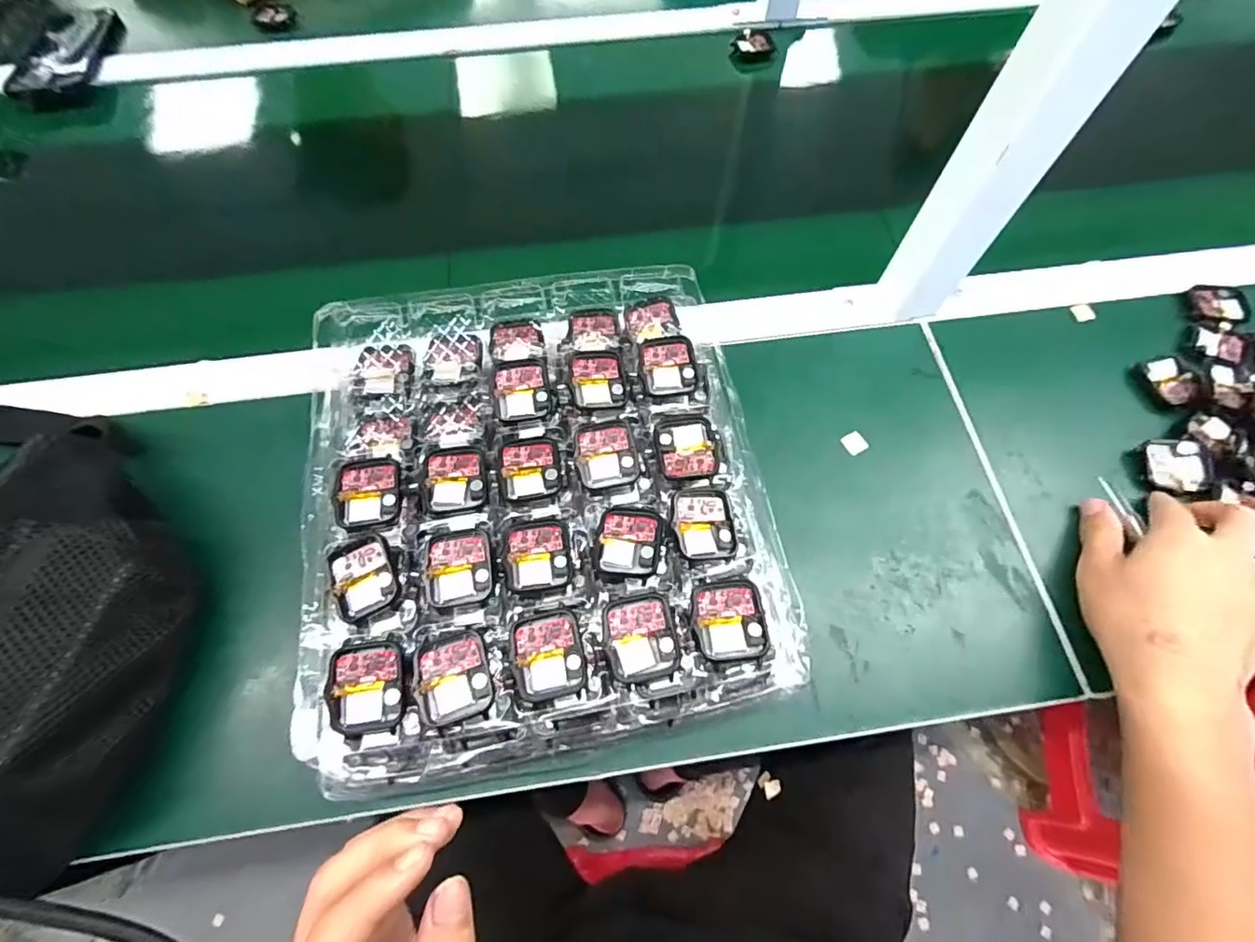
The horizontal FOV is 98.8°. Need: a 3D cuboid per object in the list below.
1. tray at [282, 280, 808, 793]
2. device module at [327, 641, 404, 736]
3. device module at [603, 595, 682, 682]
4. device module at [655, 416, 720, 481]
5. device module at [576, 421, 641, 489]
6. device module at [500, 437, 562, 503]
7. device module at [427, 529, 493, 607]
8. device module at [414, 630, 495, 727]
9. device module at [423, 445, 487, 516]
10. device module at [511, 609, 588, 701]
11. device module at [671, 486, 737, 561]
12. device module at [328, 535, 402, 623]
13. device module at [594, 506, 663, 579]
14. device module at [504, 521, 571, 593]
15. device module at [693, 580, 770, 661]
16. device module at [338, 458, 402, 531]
[{"bbox_3d":[-0.053,0.008,0.337,0.272,0.035,0.293,-11,66,-3],"label":"tray"},{"bbox_3d":[-0.134,0.111,0.279,0.036,0.013,0.044,-7,66,-3],"label":"device module"},{"bbox_3d":[0.007,0.088,0.288,0.038,0.005,0.042,-9,66,-4],"label":"device module"},{"bbox_3d":[0.038,-0.013,0.341,0.037,0.013,0.041,-7,66,-3],"label":"device module"},{"bbox_3d":[-0.013,-0.012,0.339,0.037,0.010,0.042,-8,66,-4],"label":"device module"},{"bbox_3d":[-0.061,-0.003,0.336,0.036,0.005,0.042,-7,66,-3],"label":"device module"},{"bbox_3d":[-0.096,0.054,0.307,0.035,0.005,0.040,-9,66,-4],"label":"device module"},{"bbox_3d":[-0.090,0.106,0.280,0.037,0.007,0.044,-12,67,-6],"label":"device module"},{"bbox_3d":[-0.106,0.004,0.331,0.037,0.005,0.047,-6,66,-3],"label":"device module"},{"bbox_3d":[-0.042,0.096,0.284,0.037,0.004,0.042,-10,66,-5],"label":"device module"},{"bbox_3d":[0.045,0.030,0.317,0.037,0.007,0.043,-1,66,-1],"label":"device module"},{"bbox_3d":[-0.147,0.059,0.301,0.034,0.008,0.041,-22,68,-10],"label":"device module"},{"bbox_3d":[0.001,0.041,0.316,0.036,0.009,0.042,9,66,4],"label":"device module"},{"bbox_3d":[-0.052,0.049,0.313,0.035,0.009,0.041,-8,66,-4],"label":"device module"},{"bbox_3d":[0.055,0.080,0.290,0.037,0.006,0.041,-3,66,-1],"label":"device module"},{"bbox_3d":[-0.155,0.013,0.324,0.034,0.008,0.042,-9,66,-4],"label":"device module"}]

